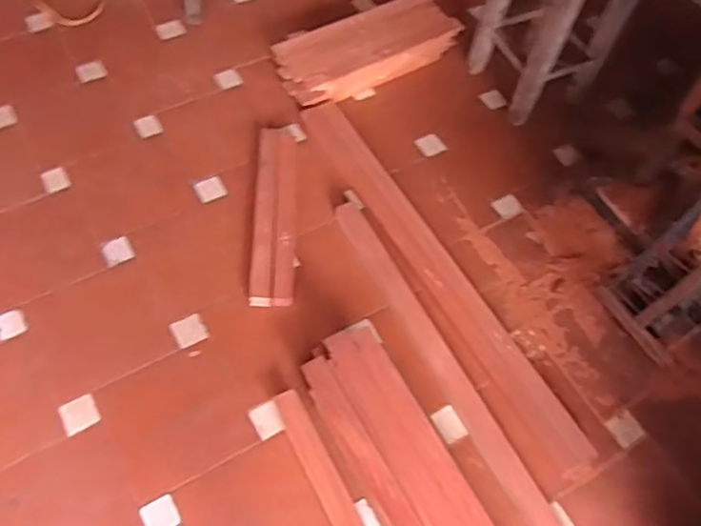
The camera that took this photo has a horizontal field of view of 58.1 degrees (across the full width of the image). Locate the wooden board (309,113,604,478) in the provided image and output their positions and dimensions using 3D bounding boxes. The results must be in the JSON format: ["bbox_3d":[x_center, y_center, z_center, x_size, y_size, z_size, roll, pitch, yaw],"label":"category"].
[{"bbox_3d":[0.222,-0.001,1.723,0.178,0.042,1.230,-25,64,-19],"label":"wooden board"}]

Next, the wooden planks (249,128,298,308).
[{"bbox_3d":[-0.209,-0.153,1.772,0.114,0.029,0.601,1,59,-5],"label":"wooden planks"}]

